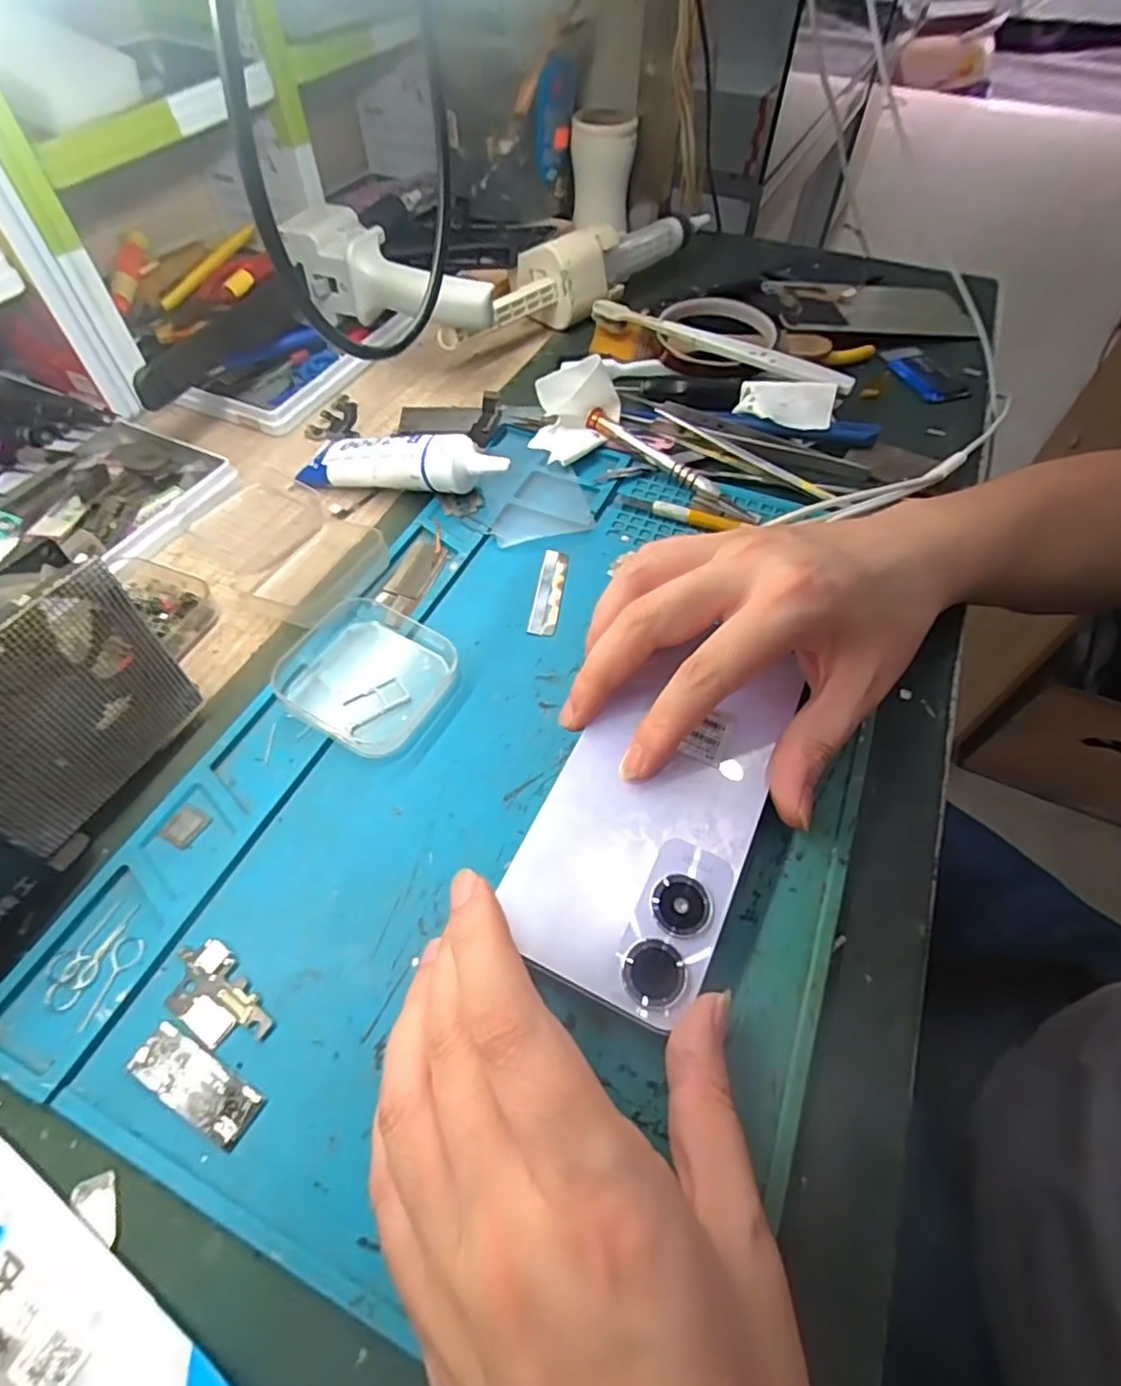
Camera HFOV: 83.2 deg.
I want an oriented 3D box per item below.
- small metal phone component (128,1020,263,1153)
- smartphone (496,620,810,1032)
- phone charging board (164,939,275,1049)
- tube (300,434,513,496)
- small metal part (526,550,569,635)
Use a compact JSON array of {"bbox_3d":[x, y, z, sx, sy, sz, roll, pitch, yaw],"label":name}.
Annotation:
[{"bbox_3d":[-0.111,0.118,0.192,0.043,0.004,0.015,26,58,15],"label":"small metal phone component"},{"bbox_3d":[0.036,0.038,0.234,0.072,0.014,0.139,24,57,14],"label":"smartphone"},{"bbox_3d":[-0.113,0.099,0.206,0.040,0.004,0.022,37,61,21],"label":"phone charging board"},{"bbox_3d":[-0.086,-0.125,0.343,0.119,0.023,0.028,7,54,18],"label":"tube"},{"bbox_3d":[-0.006,-0.051,0.312,0.013,0.004,0.054,9,55,3],"label":"small metal part"}]

